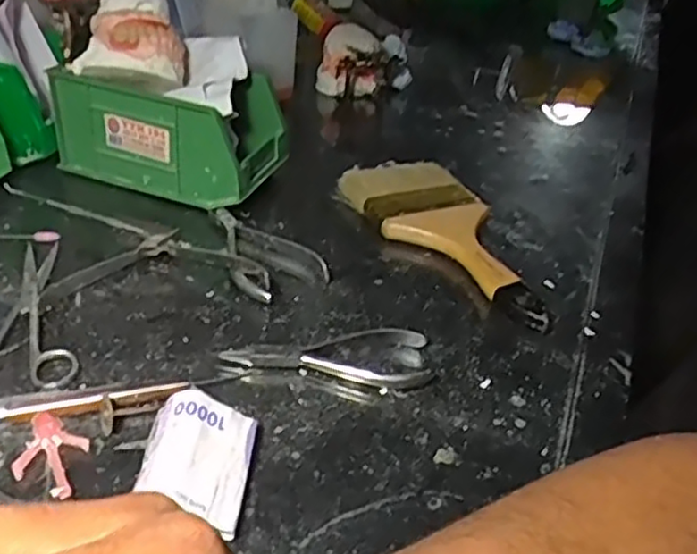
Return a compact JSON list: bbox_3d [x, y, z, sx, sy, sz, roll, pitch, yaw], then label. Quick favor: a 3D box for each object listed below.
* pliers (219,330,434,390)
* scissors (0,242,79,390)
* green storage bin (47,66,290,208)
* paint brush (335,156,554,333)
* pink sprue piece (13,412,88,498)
[{"bbox_3d":[-0.013,0.046,0.420,0.124,0.010,0.050,5,35,-4],"label":"pliers"},{"bbox_3d":[-0.197,0.020,0.425,0.072,0.006,0.135,1,35,-9],"label":"scissors"},{"bbox_3d":[-0.146,-0.127,0.579,0.168,0.083,0.094,16,35,12],"label":"green storage bin"},{"bbox_3d":[0.088,-0.035,0.545,0.096,0.023,0.224,-16,41,-30],"label":"paint brush"},{"bbox_3d":[-0.146,0.088,0.336,0.031,0.009,0.046,4,35,-5],"label":"pink sprue piece"}]

